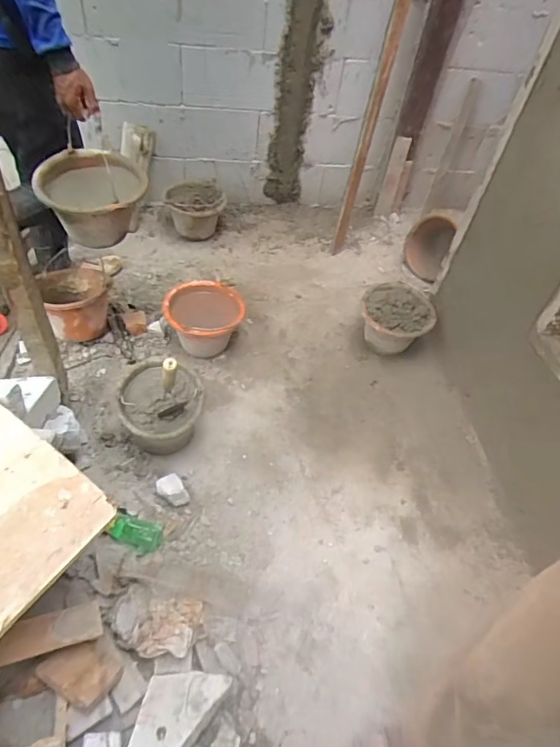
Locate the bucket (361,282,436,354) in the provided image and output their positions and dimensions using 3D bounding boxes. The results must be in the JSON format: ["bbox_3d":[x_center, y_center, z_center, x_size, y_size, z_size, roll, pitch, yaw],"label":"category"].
[{"bbox_3d":[0.404,-0.193,1.712,0.239,0.189,0.249,4,48,-5],"label":"bucket"}]

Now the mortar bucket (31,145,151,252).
[{"bbox_3d":[-0.470,-0.451,1.270,0.245,0.180,0.245,0,49,-9],"label":"mortar bucket"}]

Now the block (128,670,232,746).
[{"bbox_3d":[-0.199,0.671,0.915,0.154,0.052,0.219,14,48,4],"label":"block"}]

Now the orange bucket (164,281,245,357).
[{"bbox_3d":[-0.248,-0.180,1.615,0.242,0.179,0.261,4,48,-5],"label":"orange bucket"}]

